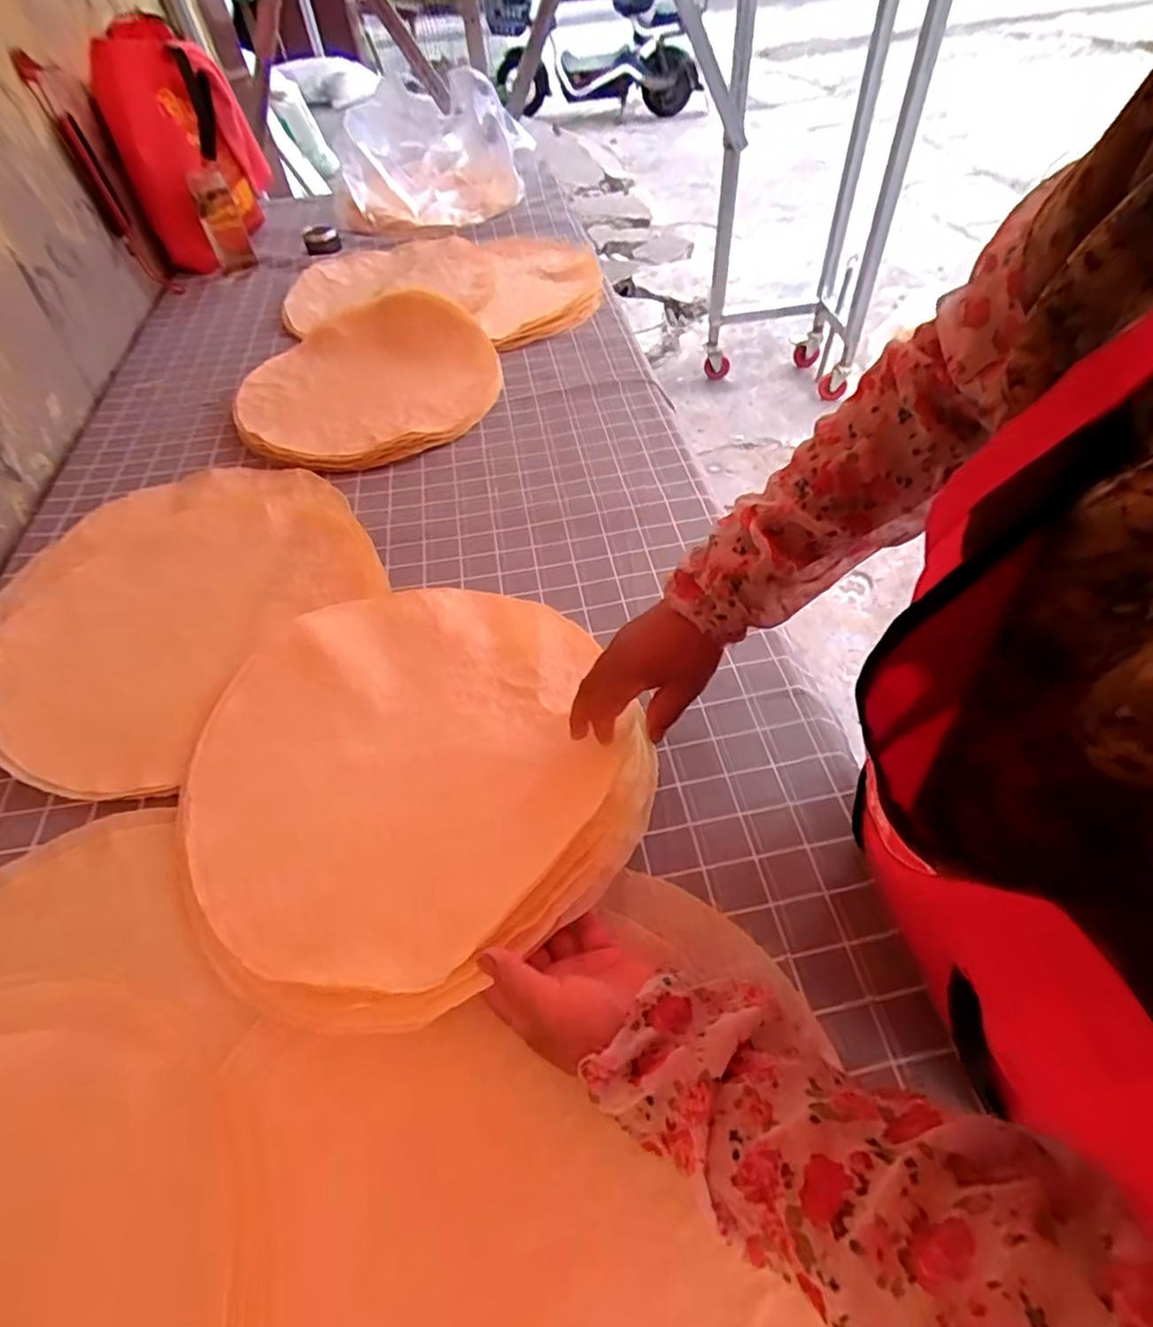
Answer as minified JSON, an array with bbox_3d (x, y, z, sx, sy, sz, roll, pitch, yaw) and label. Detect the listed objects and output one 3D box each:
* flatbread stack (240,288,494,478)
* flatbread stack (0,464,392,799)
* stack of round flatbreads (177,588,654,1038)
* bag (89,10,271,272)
[{"bbox_3d":[-0.294,-0.397,0.882,0.356,0.072,0.360,-4,52,2],"label":"flatbread stack"},{"bbox_3d":[-0.419,-0.081,0.671,0.414,0.040,0.403,31,61,25],"label":"flatbread stack"},{"bbox_3d":[-0.124,0.074,0.511,0.346,0.047,0.356,-20,53,-10],"label":"stack of round flatbreads"},{"bbox_3d":[-0.737,-0.989,1.225,0.181,0.303,0.365,-10,51,-4],"label":"bag"}]

